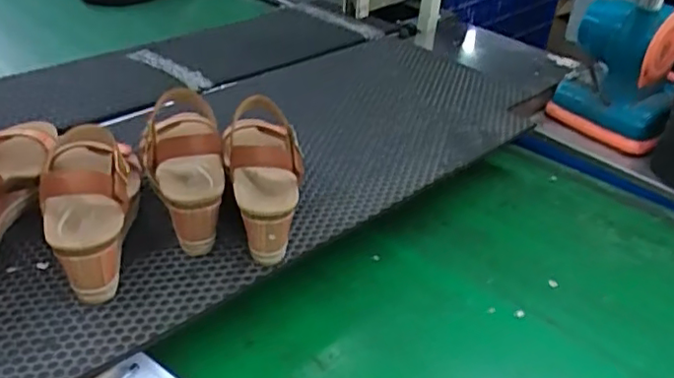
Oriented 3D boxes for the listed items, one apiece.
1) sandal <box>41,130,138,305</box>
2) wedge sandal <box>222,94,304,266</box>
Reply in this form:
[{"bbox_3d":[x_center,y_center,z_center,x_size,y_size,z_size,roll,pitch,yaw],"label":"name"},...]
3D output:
[{"bbox_3d":[-0.241,0.006,0.622,0.073,0.144,0.192,-6,37,-14],"label":"sandal"},{"bbox_3d":[-0.076,-0.014,0.675,0.079,0.134,0.189,-6,36,-13],"label":"wedge sandal"}]

